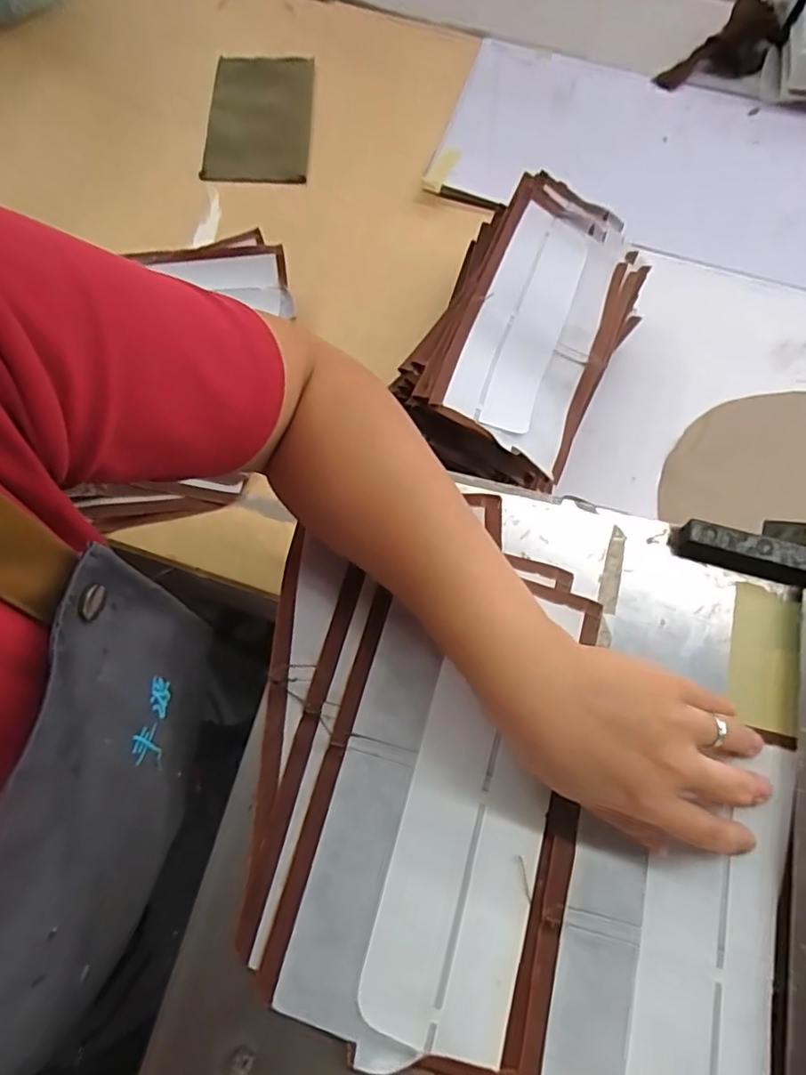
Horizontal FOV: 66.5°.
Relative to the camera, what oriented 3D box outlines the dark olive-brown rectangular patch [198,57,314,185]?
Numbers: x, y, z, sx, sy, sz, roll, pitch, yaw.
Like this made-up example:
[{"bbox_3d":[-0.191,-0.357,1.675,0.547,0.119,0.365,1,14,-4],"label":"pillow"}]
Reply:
[{"bbox_3d":[-0.152,-0.442,0.650,0.106,0.008,0.174,0,71,1],"label":"dark olive-brown rectangular patch"}]

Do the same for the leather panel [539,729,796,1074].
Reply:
[{"bbox_3d":[0.126,0.198,0.288,0.104,0.007,0.215,14,70,4],"label":"leather panel"}]

